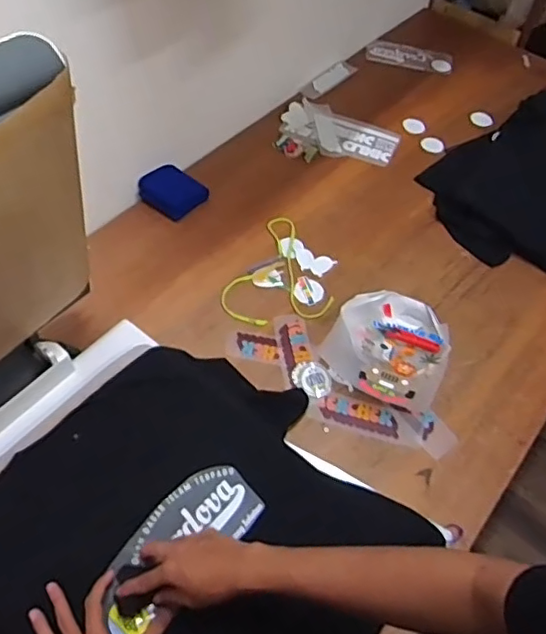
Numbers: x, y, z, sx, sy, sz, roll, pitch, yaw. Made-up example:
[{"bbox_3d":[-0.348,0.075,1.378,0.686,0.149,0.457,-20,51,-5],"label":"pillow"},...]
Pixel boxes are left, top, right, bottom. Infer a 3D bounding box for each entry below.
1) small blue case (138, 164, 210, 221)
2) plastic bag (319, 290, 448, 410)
[{"bbox_3d":[-0.212,-0.270,1.210,0.120,0.039,0.115,35,60,17],"label":"small blue case"},{"bbox_3d":[0.205,0.050,1.012,0.198,0.060,0.222,20,57,8],"label":"plastic bag"}]

